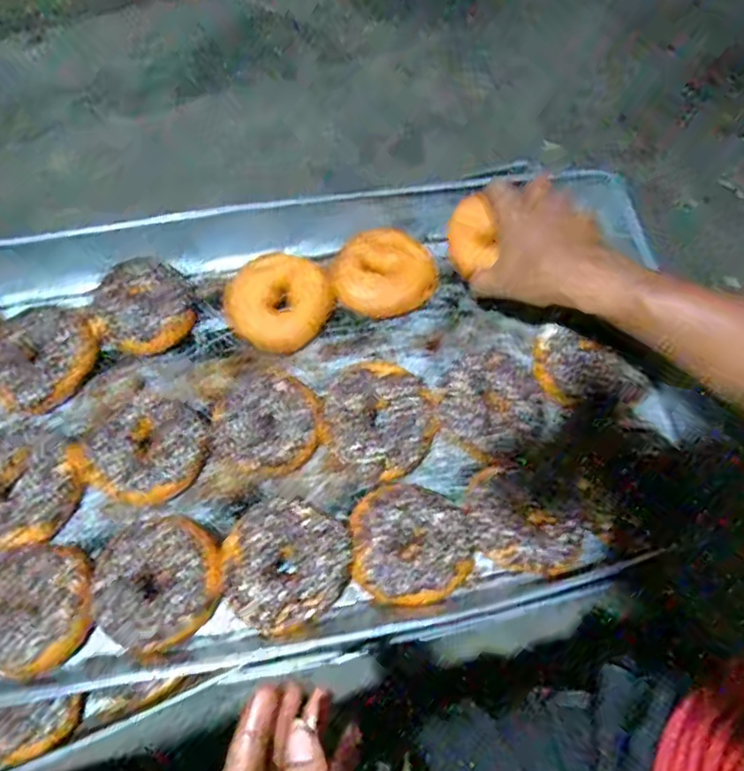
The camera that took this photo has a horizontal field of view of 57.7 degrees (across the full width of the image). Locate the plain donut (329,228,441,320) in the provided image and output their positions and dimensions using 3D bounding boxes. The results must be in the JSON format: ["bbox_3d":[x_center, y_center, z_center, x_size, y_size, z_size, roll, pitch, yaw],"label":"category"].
[{"bbox_3d":[0.013,-0.110,0.654,0.087,0.024,0.102,38,71,13],"label":"plain donut"}]

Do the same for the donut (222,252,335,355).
[{"bbox_3d":[-0.087,-0.081,0.631,0.094,0.029,0.093,1,67,-2],"label":"donut"}]

